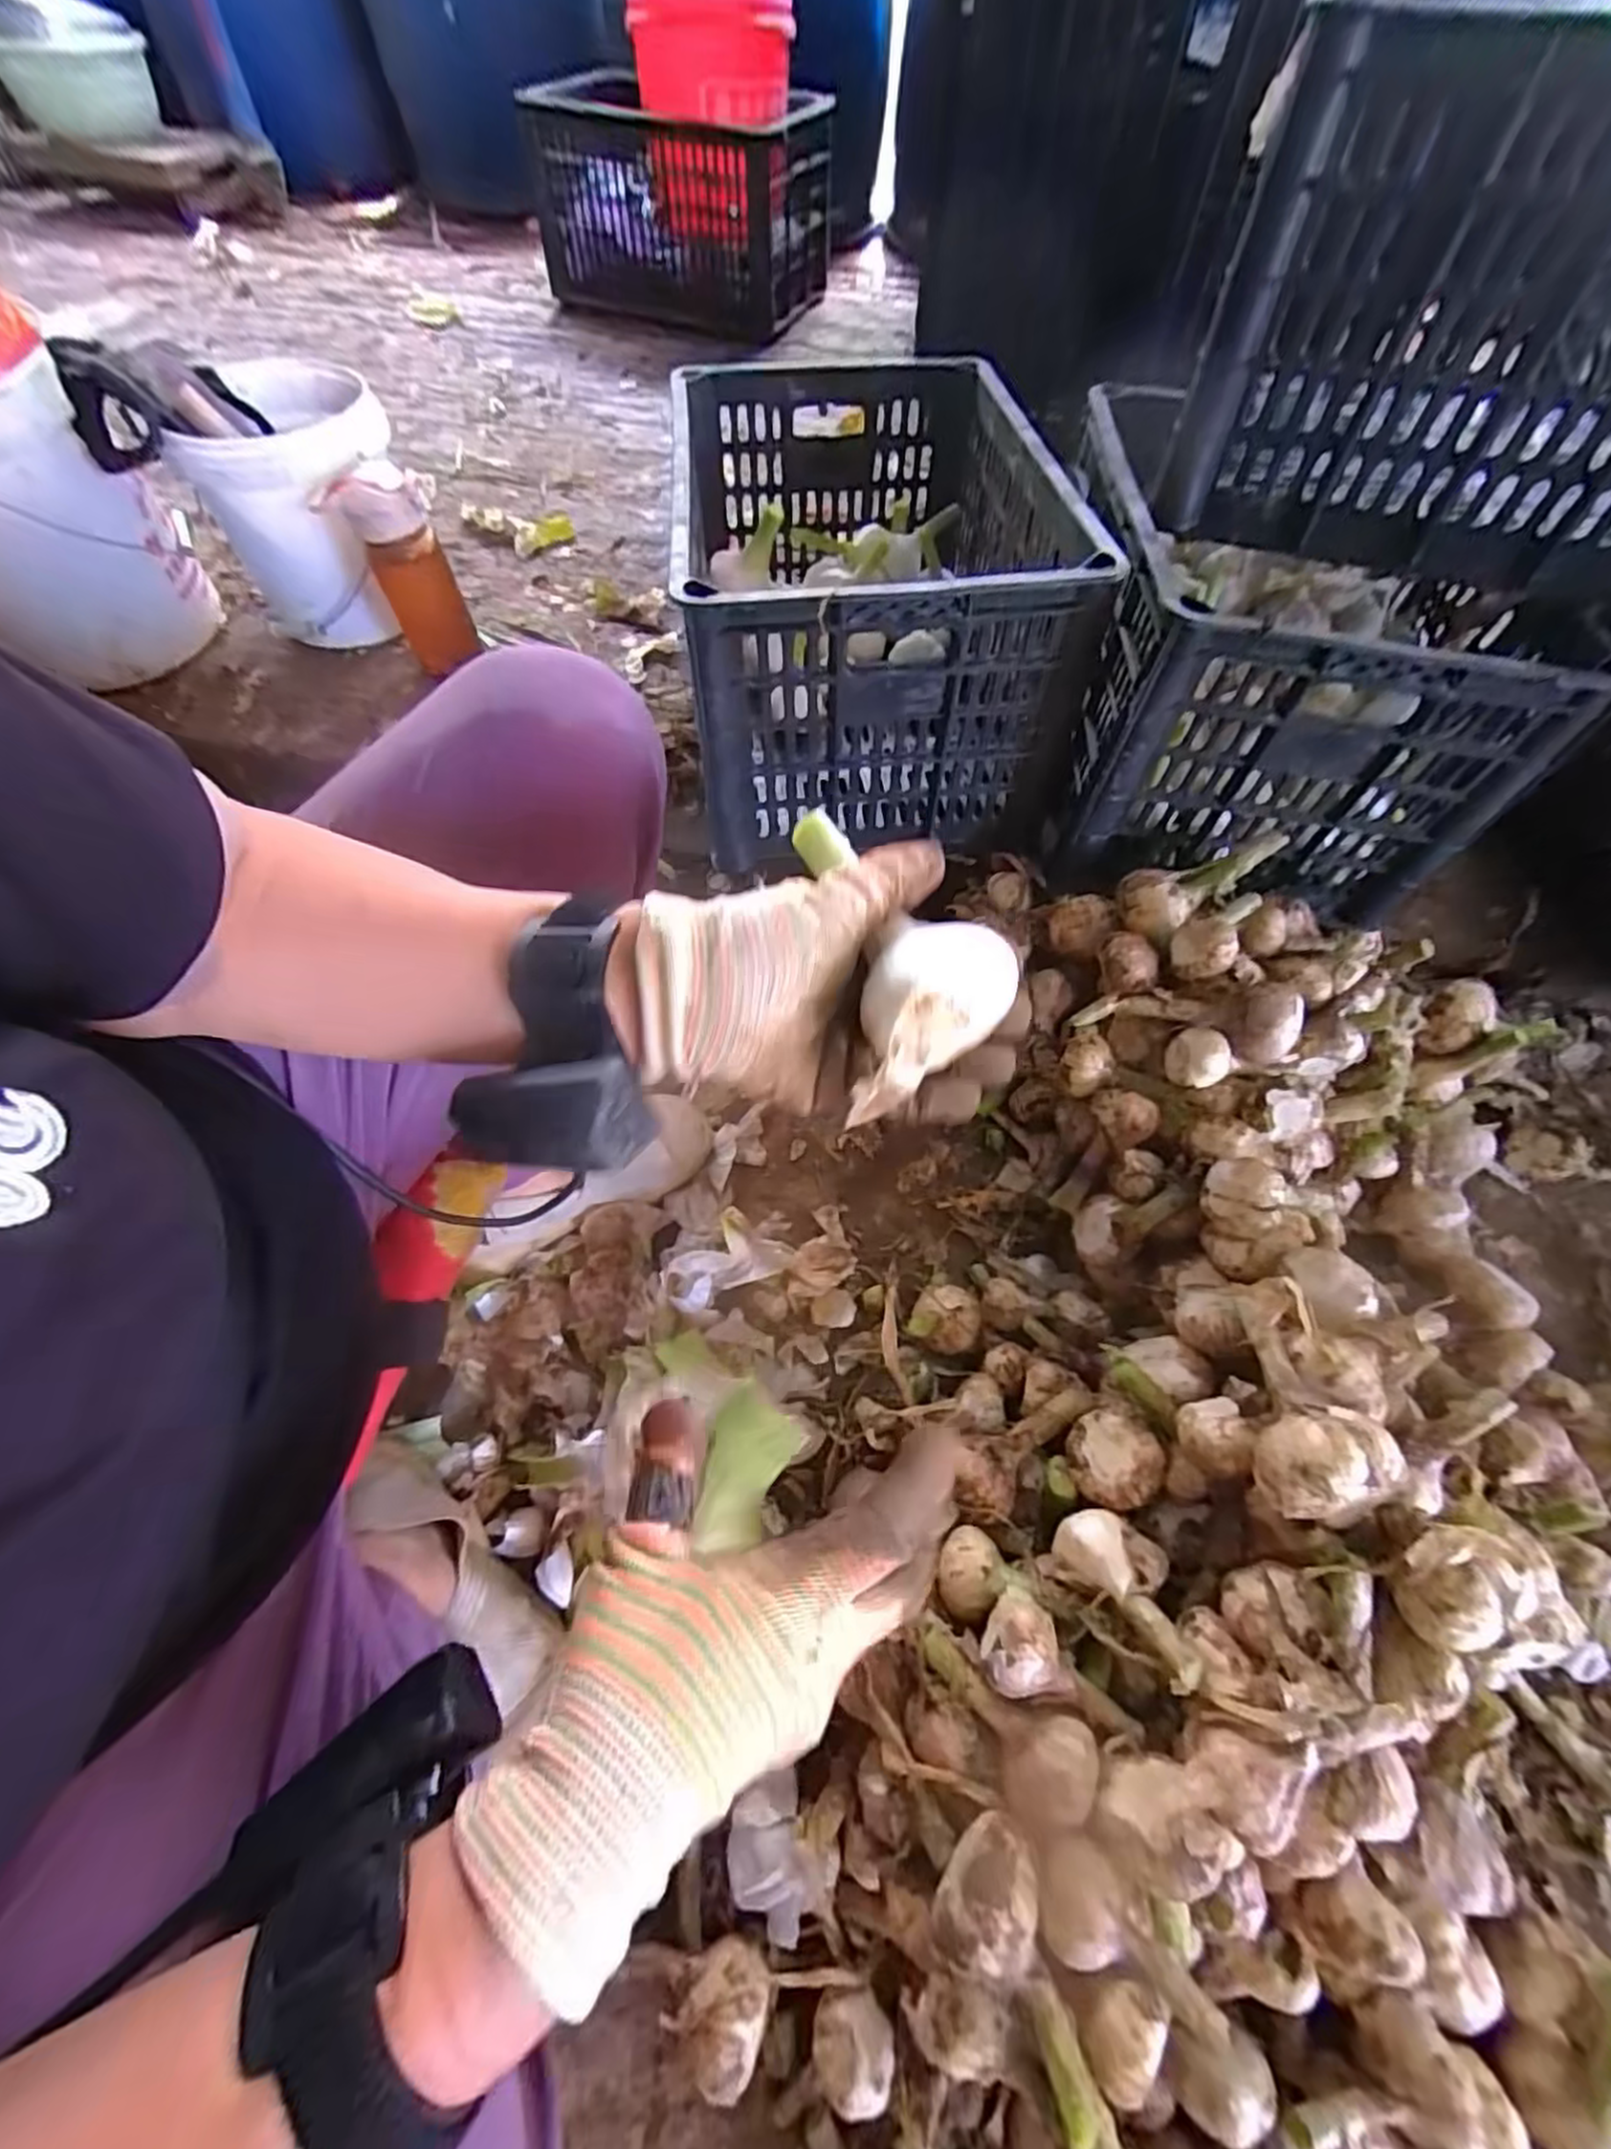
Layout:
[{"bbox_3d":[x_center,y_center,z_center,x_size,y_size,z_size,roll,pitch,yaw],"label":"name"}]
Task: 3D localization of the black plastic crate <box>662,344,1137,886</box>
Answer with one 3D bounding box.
[{"bbox_3d":[0.042,-0.426,0.636,0.286,0.206,0.411,-6,64,-4],"label":"black plastic crate"}]

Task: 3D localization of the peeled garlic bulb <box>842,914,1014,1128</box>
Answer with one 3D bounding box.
[{"bbox_3d":[0.041,-0.028,0.277,0.079,0.045,0.043,-36,67,-17],"label":"peeled garlic bulb"}]

